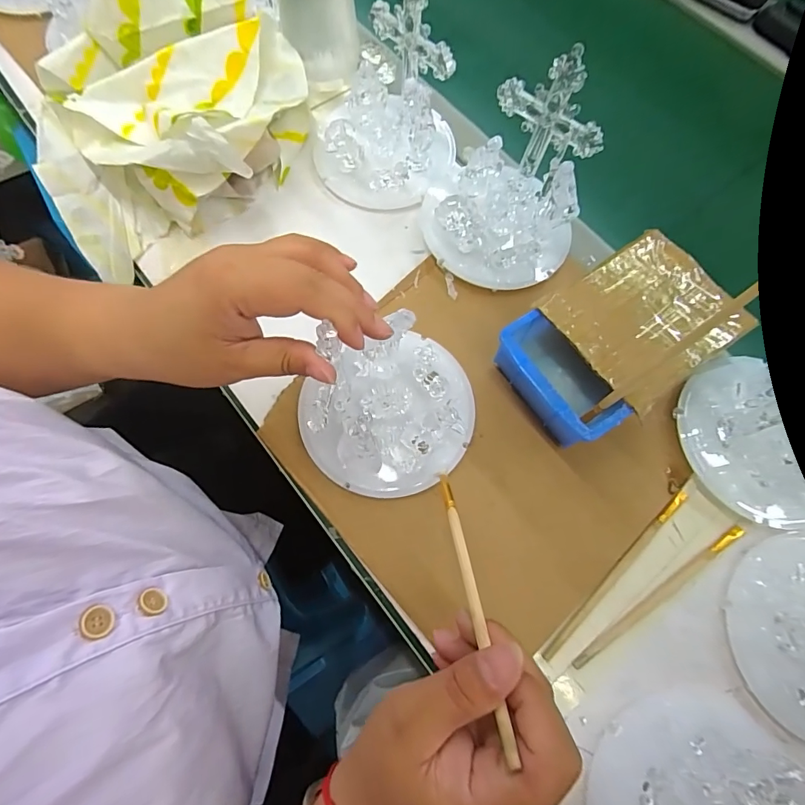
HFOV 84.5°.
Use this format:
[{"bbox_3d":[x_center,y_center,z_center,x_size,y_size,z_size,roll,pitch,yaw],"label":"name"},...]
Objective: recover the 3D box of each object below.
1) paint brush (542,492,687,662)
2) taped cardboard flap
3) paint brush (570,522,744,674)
[{"bbox_3d":[0.151,0.118,0.308,0.155,0.005,0.009,-42,77,-12],"label":"paint brush"},{"bbox_3d":[0.171,-0.062,0.311,0.115,0.006,0.097,-35,76,-11],"label":"taped cardboard flap"},{"bbox_3d":[0.179,0.133,0.305,0.154,0.004,0.010,-32,75,-10],"label":"paint brush"}]

